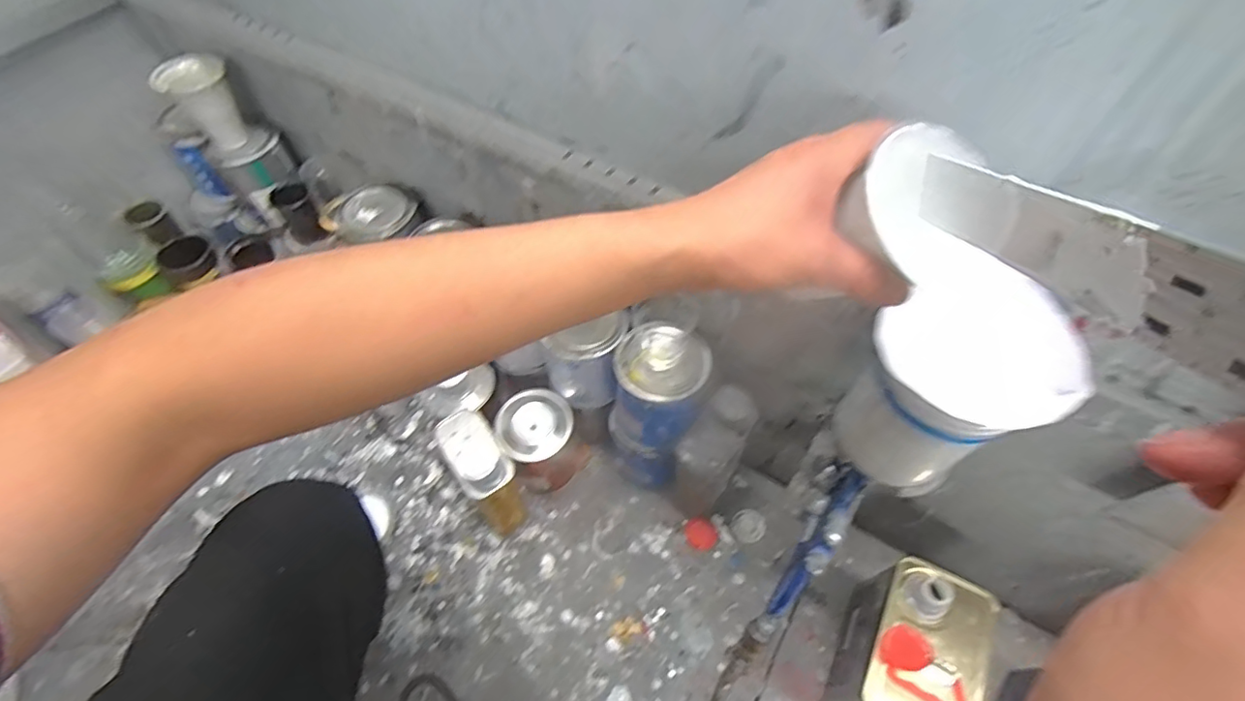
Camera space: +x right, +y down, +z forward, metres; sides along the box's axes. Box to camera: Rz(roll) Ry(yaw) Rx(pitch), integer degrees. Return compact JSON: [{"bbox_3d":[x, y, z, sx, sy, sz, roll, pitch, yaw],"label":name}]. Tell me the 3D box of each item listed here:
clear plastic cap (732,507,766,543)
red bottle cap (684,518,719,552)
[{"bbox_3d":[0.183,0.252,0.802,0.046,0.004,0.046,0,56,0],"label":"clear plastic cap"},{"bbox_3d":[0.112,0.260,0.786,0.045,0.006,0.043,0,56,0],"label":"red bottle cap"}]

